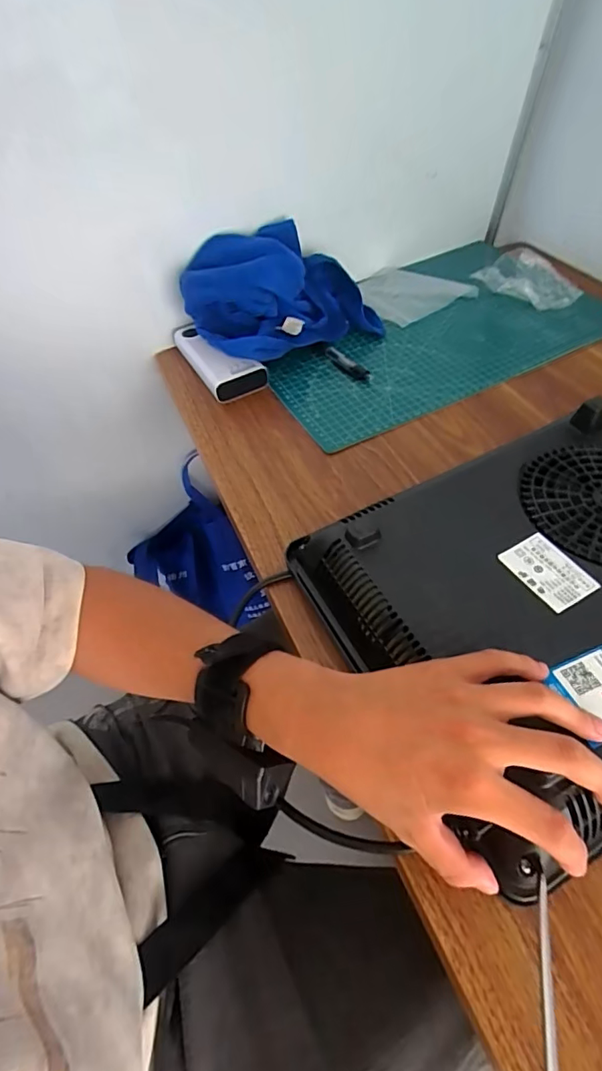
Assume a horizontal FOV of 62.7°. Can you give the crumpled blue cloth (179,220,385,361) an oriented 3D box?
[{"bbox_3d":[-0.027,-0.294,0.609,0.221,0.115,0.134,-26,52,-13],"label":"crumpled blue cloth"}]

